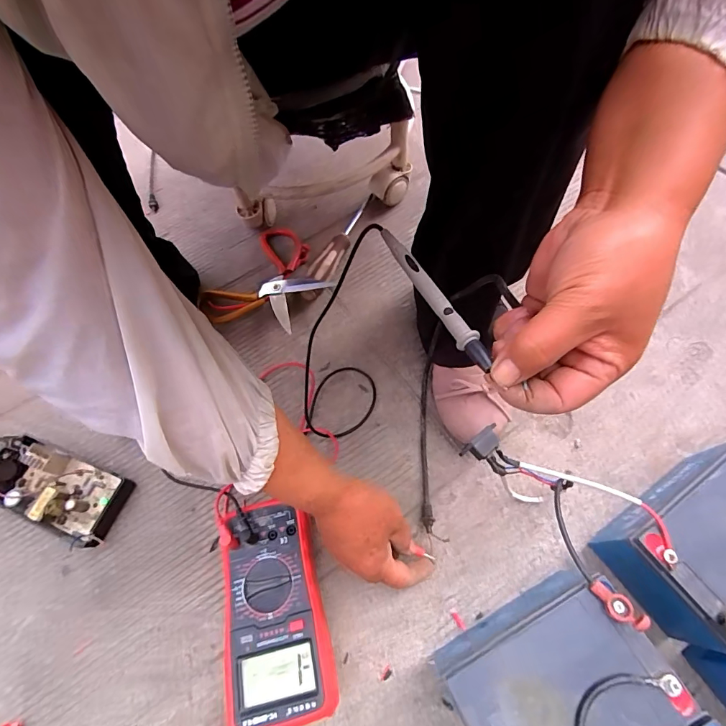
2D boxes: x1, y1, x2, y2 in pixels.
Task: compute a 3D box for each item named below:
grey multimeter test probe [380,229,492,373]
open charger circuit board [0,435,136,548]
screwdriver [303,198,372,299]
[{"bbox_3d":[0.042,-0.046,0.261,0.010,0.008,0.124,-25,60,-9],"label":"grey multimeter test probe"},{"bbox_3d":[-0.345,0.142,0.466,0.152,0.054,0.073,17,66,12],"label":"open charger circuit board"},{"bbox_3d":[-0.039,-0.173,0.603,0.034,0.029,0.199,17,66,12],"label":"screwdriver"}]

